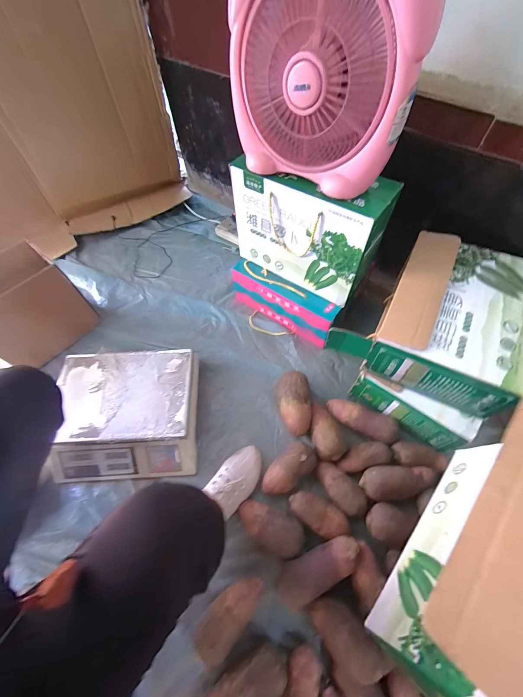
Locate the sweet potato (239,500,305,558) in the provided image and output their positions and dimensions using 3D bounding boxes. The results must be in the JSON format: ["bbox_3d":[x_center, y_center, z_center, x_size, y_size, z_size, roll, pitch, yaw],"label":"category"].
[{"bbox_3d":[0.018,0.387,0.633,0.148,0.064,0.080,18,63,12],"label":"sweet potato"}]

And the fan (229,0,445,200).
[{"bbox_3d":[0.092,-0.475,0.487,0.145,0.343,0.323,-40,66,-17],"label":"fan"}]

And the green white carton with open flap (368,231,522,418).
[{"bbox_3d":[0.430,-0.069,0.664,0.271,0.123,0.368,26,66,17],"label":"green white carton with open flap"}]

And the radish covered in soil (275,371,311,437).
[{"bbox_3d":[0.084,0.142,0.752,0.084,0.065,0.156,-6,61,0],"label":"radish covered in soil"}]

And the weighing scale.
[{"bbox_3d":[-0.339,0.167,0.747,0.349,0.104,0.299,-3,60,0],"label":"weighing scale"}]

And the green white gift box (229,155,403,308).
[{"bbox_3d":[0.103,-0.299,0.738,0.353,0.261,0.115,29,67,18],"label":"green white gift box"}]

